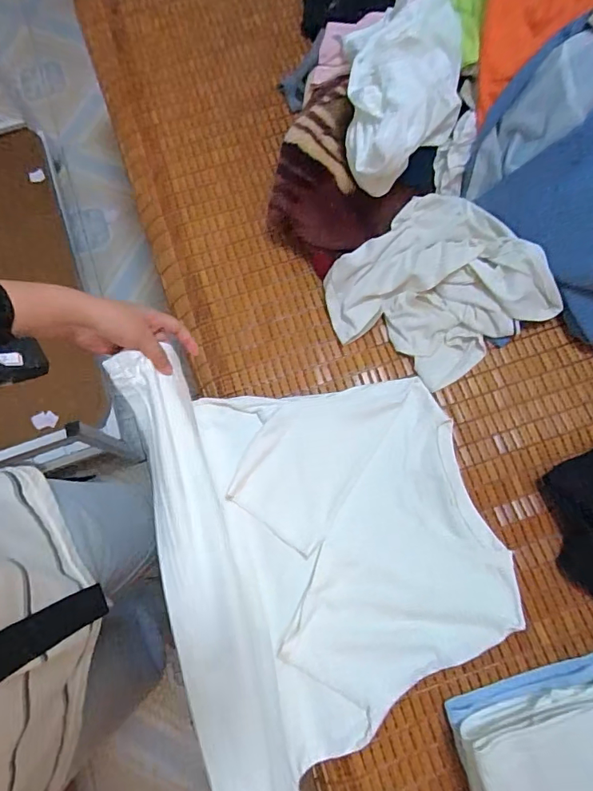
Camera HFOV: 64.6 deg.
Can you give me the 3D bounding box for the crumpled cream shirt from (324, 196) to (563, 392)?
[{"bbox_3d":[0.218,-0.156,0.734,0.292,0.081,0.263,-37,78,-8],"label":"crumpled cream shirt"}]

